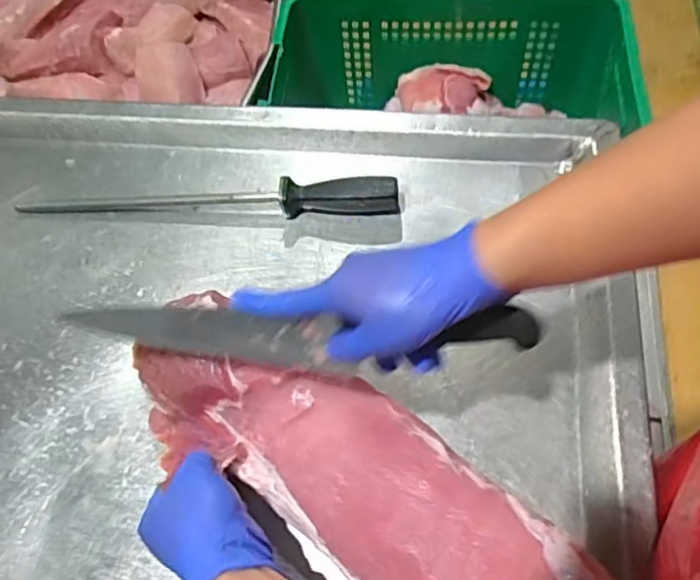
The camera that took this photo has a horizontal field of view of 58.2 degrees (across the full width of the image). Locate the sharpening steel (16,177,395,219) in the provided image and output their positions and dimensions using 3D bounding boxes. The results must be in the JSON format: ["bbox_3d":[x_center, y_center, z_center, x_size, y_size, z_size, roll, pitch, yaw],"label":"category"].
[{"bbox_3d":[-0.153,-0.095,0.655,0.404,0.032,0.027,-1,60,4],"label":"sharpening steel"}]

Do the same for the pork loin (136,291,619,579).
[{"bbox_3d":[0.011,0.148,0.478,0.422,0.069,0.124,28,66,20],"label":"pork loin"}]

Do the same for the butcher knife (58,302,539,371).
[{"bbox_3d":[-0.044,0.036,0.458,0.340,0.040,0.032,0,60,13],"label":"butcher knife"}]

